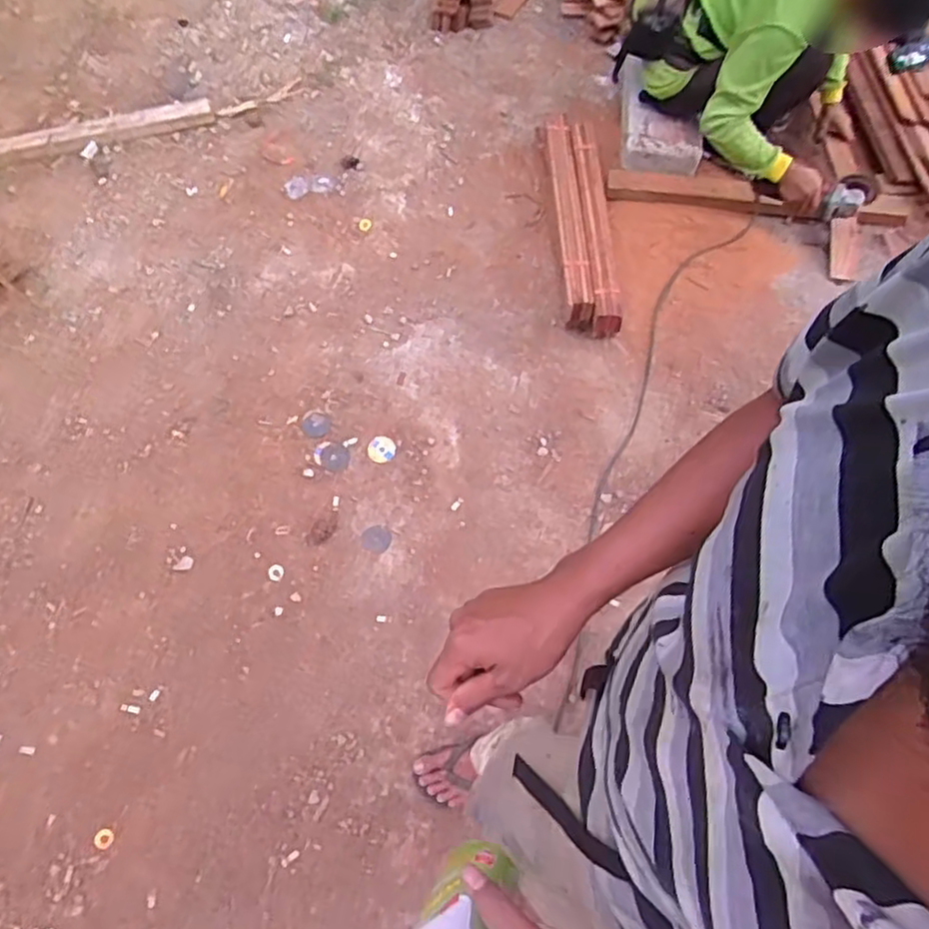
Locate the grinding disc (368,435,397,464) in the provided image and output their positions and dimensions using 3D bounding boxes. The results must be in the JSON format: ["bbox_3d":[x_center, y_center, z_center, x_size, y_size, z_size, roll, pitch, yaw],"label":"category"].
[{"bbox_3d":[-0.194,-0.036,1.596,0.065,0.005,0.067,1,68,-1],"label":"grinding disc"}]

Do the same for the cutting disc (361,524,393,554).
[{"bbox_3d":[-0.198,0.167,1.519,0.066,0.008,0.064,0,66,1],"label":"cutting disc"}]

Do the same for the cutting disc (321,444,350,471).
[{"bbox_3d":[-0.303,-0.018,1.587,0.066,0.004,0.065,1,68,-1],"label":"cutting disc"}]

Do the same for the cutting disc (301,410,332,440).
[{"bbox_3d":[-0.353,-0.096,1.612,0.071,0.005,0.070,0,66,1],"label":"cutting disc"}]

